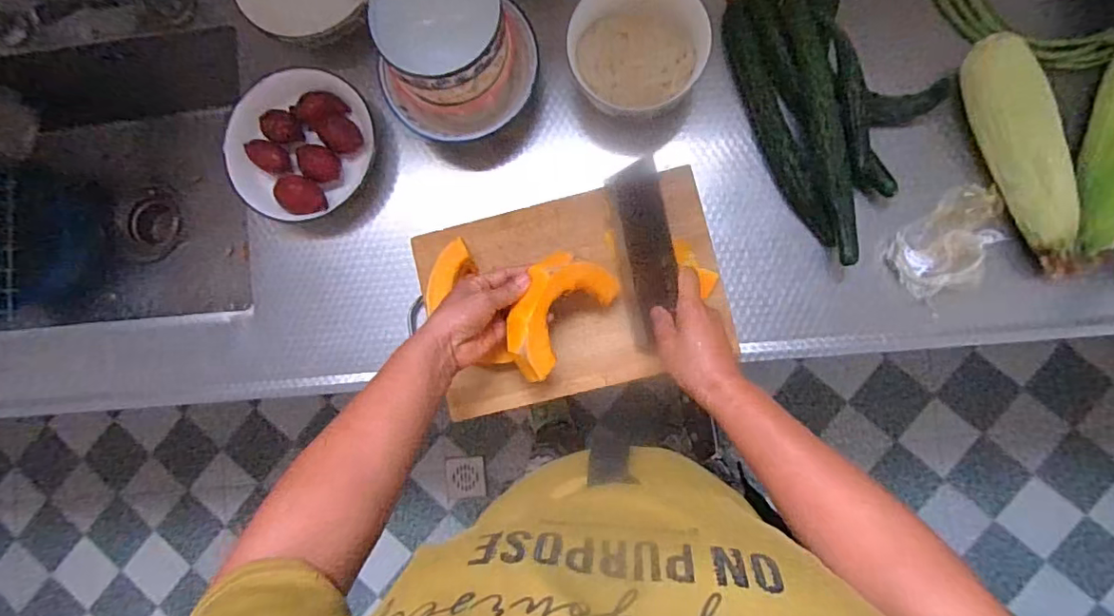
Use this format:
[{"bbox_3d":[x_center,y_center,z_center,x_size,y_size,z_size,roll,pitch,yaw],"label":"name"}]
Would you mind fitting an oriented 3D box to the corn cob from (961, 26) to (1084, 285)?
[{"bbox_3d":[0.482,-0.156,0.562,0.050,0.050,0.251,-18,86,4],"label":"corn cob"}]

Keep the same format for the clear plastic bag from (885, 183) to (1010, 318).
[{"bbox_3d":[0.425,-0.069,0.582,0.137,0.032,0.088,-41,85,2],"label":"clear plastic bag"}]

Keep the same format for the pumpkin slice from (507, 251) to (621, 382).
[{"bbox_3d":[-0.004,0.002,0.564,0.078,0.069,0.134,41,91,5],"label":"pumpkin slice"}]

